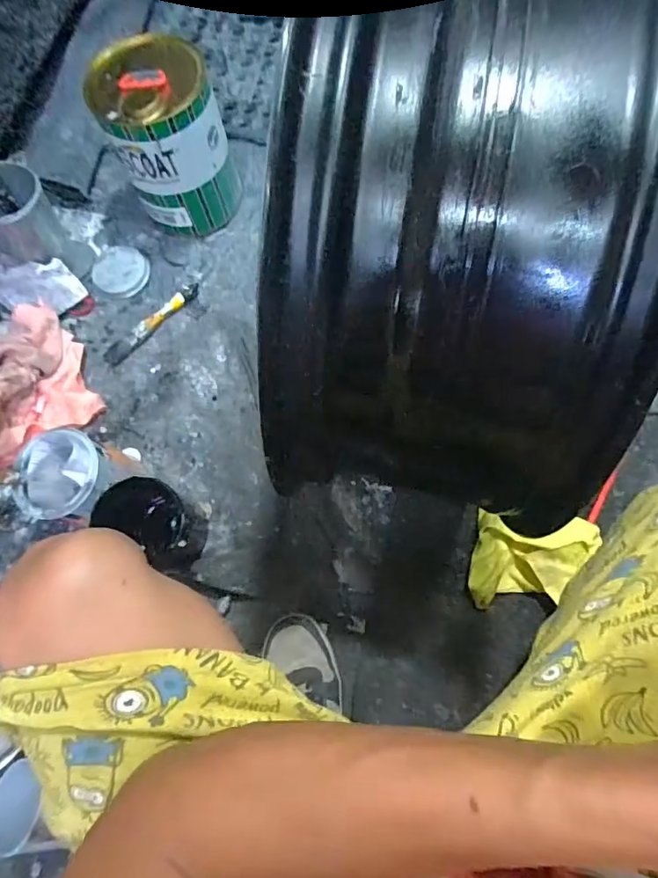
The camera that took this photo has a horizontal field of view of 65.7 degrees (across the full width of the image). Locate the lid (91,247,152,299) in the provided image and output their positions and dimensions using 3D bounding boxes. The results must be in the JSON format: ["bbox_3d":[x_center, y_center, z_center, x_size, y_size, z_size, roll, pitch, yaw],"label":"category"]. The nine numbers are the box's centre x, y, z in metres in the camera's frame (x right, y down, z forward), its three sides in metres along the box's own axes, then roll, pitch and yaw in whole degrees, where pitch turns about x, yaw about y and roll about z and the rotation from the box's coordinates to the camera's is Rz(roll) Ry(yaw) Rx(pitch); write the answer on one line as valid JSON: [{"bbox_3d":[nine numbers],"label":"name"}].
[{"bbox_3d":[-0.328,-0.264,0.809,0.080,0.016,0.085,0,76,2],"label":"lid"}]

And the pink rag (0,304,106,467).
[{"bbox_3d":[-0.437,-0.072,0.717,0.174,0.107,0.193,-28,77,-5],"label":"pink rag"}]

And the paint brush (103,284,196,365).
[{"bbox_3d":[-0.270,-0.178,0.780,0.177,0.014,0.029,-42,78,-8],"label":"paint brush"}]

